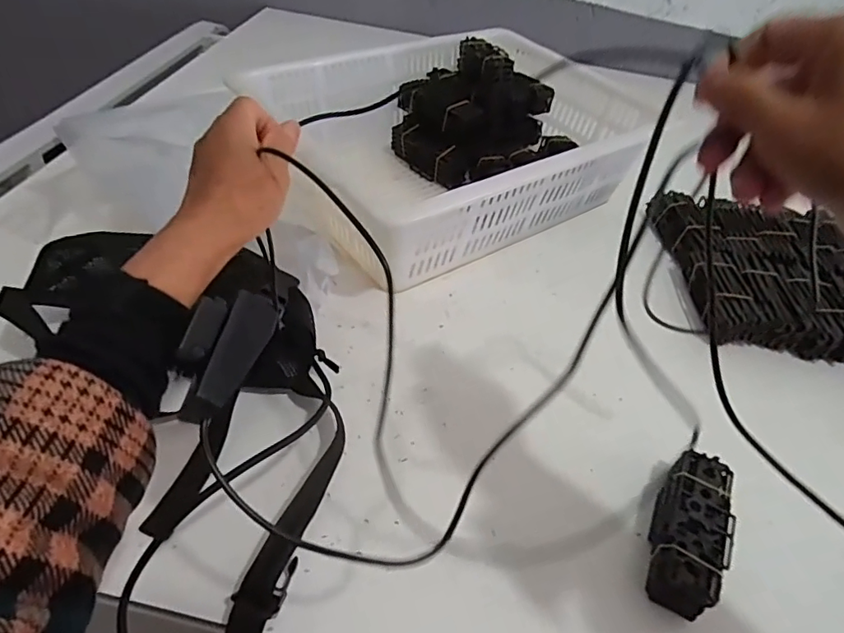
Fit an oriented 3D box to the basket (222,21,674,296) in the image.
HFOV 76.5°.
[{"bbox_3d":[0.044,-0.242,0.736,0.493,0.129,0.366,-30,56,-31],"label":"basket"}]

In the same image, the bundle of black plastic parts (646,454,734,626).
[{"bbox_3d":[0.210,0.167,0.424,0.052,0.044,0.129,24,47,16],"label":"bundle of black plastic parts"}]

